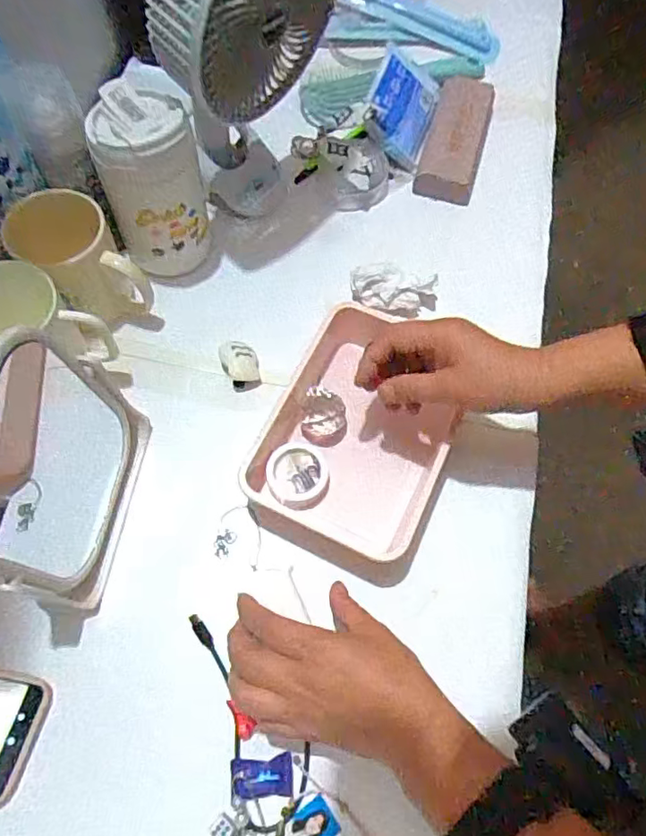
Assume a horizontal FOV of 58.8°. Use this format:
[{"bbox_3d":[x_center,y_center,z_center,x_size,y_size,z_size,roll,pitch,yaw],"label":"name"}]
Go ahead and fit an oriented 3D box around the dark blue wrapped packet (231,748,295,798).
[{"bbox_3d":[-0.042,0.247,0.397,0.043,0.007,0.026,-1,68,-1],"label":"dark blue wrapped packet"}]

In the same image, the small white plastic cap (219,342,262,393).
[{"bbox_3d":[-0.076,-0.048,0.530,0.032,0.027,0.045,-14,68,-7],"label":"small white plastic cap"}]

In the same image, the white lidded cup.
[{"bbox_3d":[-0.149,-0.209,0.522,0.085,0.155,0.081,-12,68,-6],"label":"white lidded cup"}]

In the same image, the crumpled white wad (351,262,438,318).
[{"bbox_3d":[0.070,-0.125,0.570,0.087,0.038,0.042,12,68,4],"label":"crumpled white wad"}]

